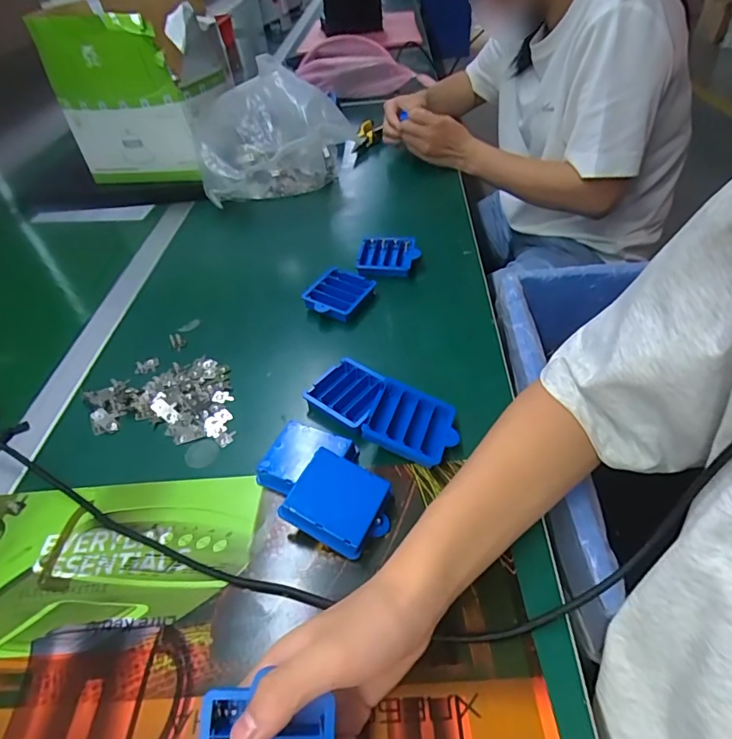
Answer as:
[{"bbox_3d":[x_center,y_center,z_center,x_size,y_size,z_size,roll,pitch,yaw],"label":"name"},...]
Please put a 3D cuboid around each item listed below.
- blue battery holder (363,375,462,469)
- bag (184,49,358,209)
[{"bbox_3d":[0.041,0.049,0.422,0.076,0.018,0.063,25,51,6],"label":"blue battery holder"},{"bbox_3d":[-0.150,-0.369,0.763,0.236,0.155,0.154,-16,45,-10],"label":"bag"}]

